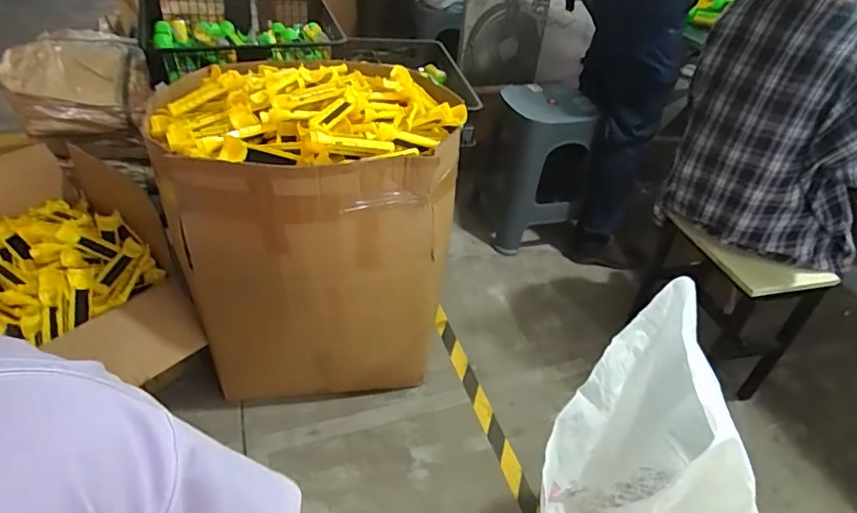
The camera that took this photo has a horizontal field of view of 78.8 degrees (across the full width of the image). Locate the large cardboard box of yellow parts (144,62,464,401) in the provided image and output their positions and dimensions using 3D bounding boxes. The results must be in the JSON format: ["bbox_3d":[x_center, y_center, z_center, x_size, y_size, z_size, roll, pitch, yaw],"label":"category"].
[{"bbox_3d":[-0.254,-0.050,1.281,0.634,0.708,0.436,-10,41,-17],"label":"large cardboard box of yellow parts"}]

